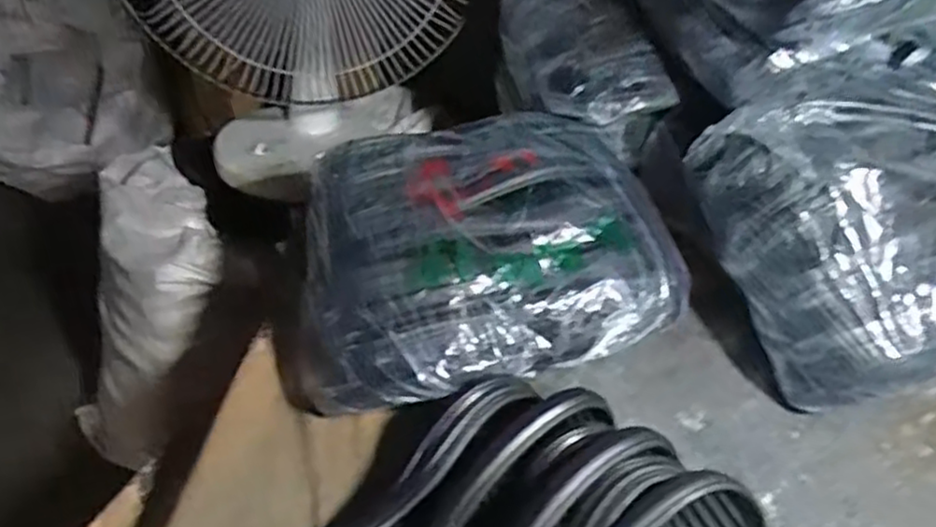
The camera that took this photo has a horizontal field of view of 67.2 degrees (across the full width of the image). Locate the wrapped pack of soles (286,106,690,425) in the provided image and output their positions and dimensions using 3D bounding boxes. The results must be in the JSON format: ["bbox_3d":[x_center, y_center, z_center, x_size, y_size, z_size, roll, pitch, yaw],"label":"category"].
[{"bbox_3d":[0.000,-0.003,0.562,0.301,0.114,0.241,-11,42,-19],"label":"wrapped pack of soles"}]

